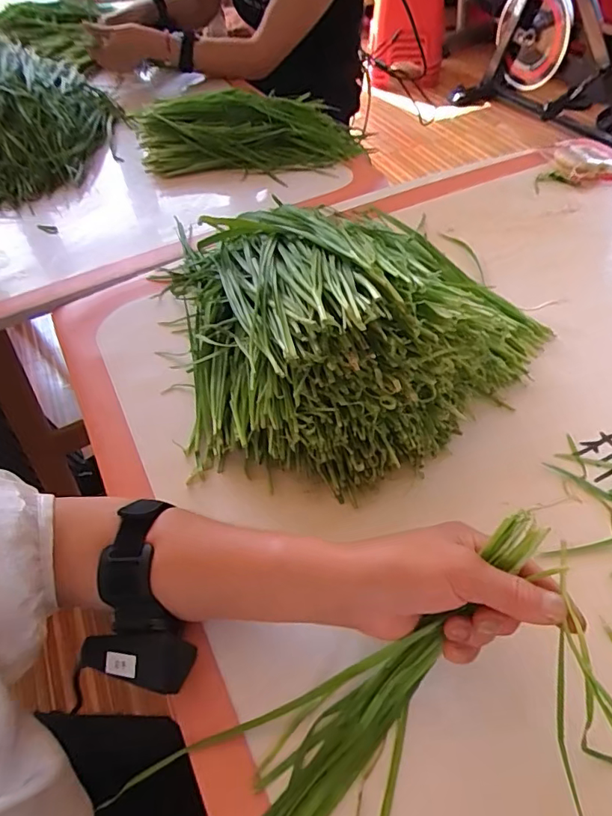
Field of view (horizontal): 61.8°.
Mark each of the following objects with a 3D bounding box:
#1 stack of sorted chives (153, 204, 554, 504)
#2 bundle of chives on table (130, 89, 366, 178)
[{"bbox_3d":[0.029,-0.109,0.469,0.331,0.141,0.335,-19,51,-10],"label":"stack of sorted chives"},{"bbox_3d":[-0.087,-0.411,0.760,0.315,0.074,0.154,-15,51,-7],"label":"bundle of chives on table"}]

